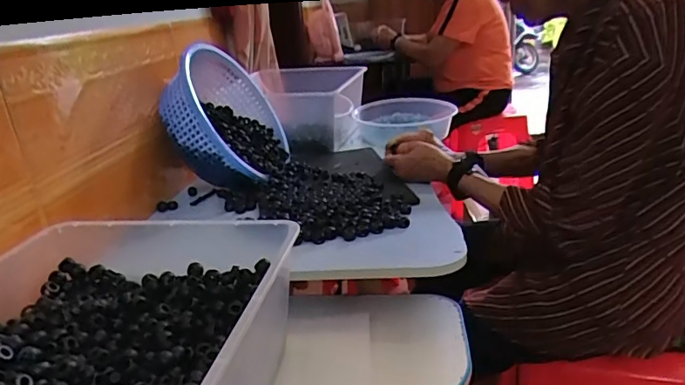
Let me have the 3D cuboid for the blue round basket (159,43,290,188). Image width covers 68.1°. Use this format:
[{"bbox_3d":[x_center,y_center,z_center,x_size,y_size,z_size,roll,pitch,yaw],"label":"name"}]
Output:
[{"bbox_3d":[-0.211,-0.114,0.949,0.110,0.279,0.312,-25,-25,18],"label":"blue round basket"}]

